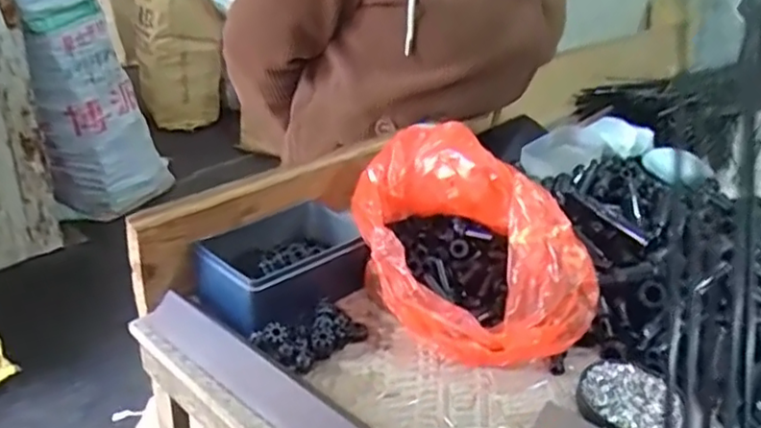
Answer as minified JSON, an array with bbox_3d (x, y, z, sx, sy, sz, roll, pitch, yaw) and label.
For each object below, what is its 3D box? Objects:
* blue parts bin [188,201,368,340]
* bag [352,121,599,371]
[{"bbox_3d":[-0.088,0.039,0.621,0.166,0.051,0.111,-23,40,-40],"label":"blue parts bin"},{"bbox_3d":[0.083,0.023,0.604,0.177,0.121,0.234,-7,29,-20],"label":"bag"}]

